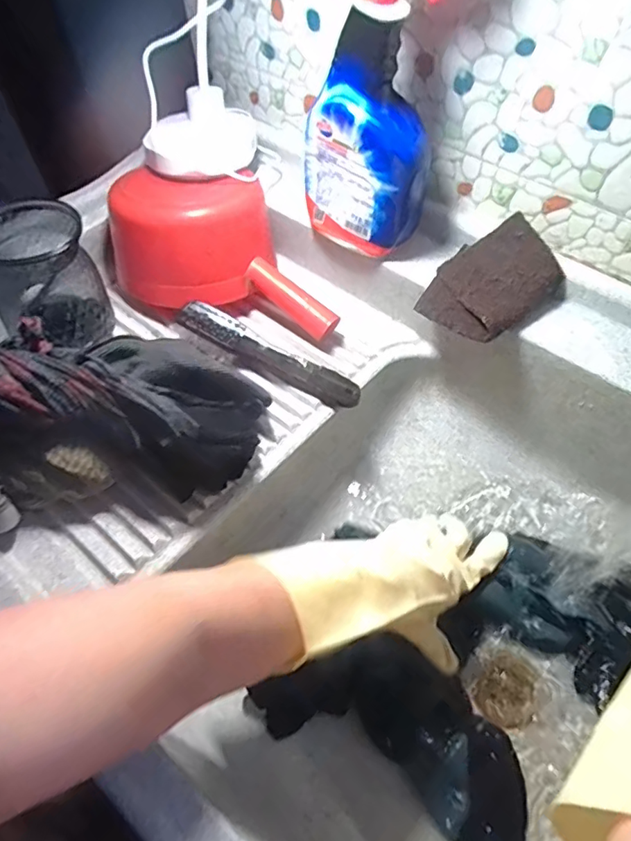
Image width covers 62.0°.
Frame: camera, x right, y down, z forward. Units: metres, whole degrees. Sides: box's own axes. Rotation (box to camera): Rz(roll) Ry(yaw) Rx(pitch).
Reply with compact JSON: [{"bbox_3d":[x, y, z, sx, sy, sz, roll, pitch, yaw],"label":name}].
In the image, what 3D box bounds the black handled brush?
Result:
[{"bbox_3d":[-0.046,-0.065,0.539,0.199,0.020,0.037,28,60,1],"label":"black handled brush"}]

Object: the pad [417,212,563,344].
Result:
[{"bbox_3d":[0.173,-0.137,0.518,0.127,0.026,0.092,-46,68,2],"label":"pad"}]

